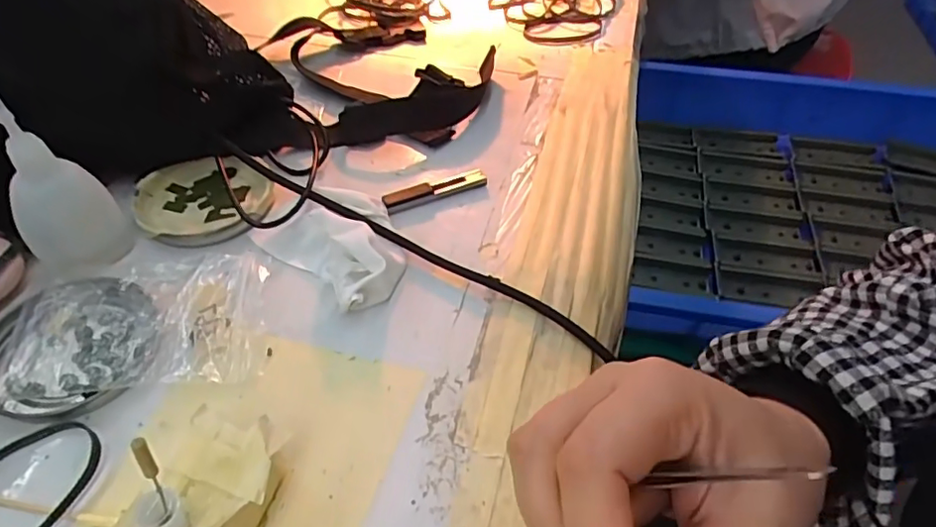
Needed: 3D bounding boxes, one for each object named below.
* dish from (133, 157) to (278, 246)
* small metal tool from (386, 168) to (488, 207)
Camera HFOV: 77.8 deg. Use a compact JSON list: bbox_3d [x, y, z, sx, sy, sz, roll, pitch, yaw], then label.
[{"bbox_3d":[-0.160,-0.036,0.353,0.077,0.015,0.076,1,48,-1],"label":"dish"},{"bbox_3d":[-0.021,-0.047,0.367,0.068,0.007,0.011,-18,51,-18],"label":"small metal tool"}]

